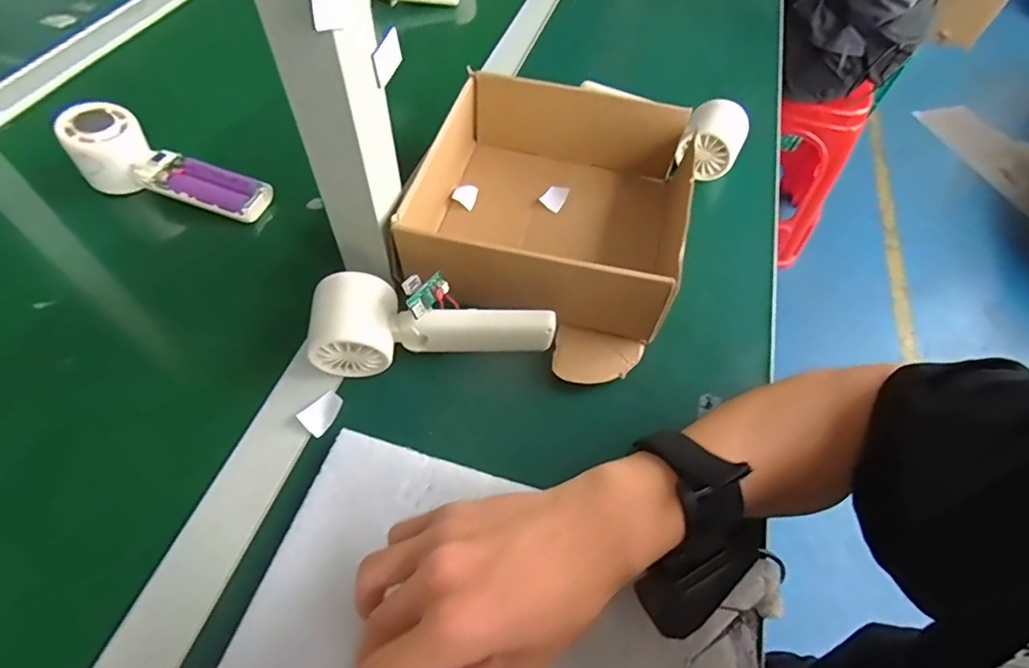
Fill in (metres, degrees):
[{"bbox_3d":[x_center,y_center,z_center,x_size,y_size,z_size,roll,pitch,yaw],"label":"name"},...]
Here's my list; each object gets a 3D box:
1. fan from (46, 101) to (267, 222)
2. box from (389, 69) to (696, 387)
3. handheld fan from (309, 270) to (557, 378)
[{"bbox_3d":[-0.294,-0.145,0.435,0.159,0.060,0.056,15,58,5],"label":"fan"},{"bbox_3d":[0.029,-0.096,0.416,0.200,0.080,0.245,15,57,6],"label":"box"},{"bbox_3d":[-0.055,-0.007,0.353,0.162,0.058,0.053,1,57,-3],"label":"handheld fan"}]

